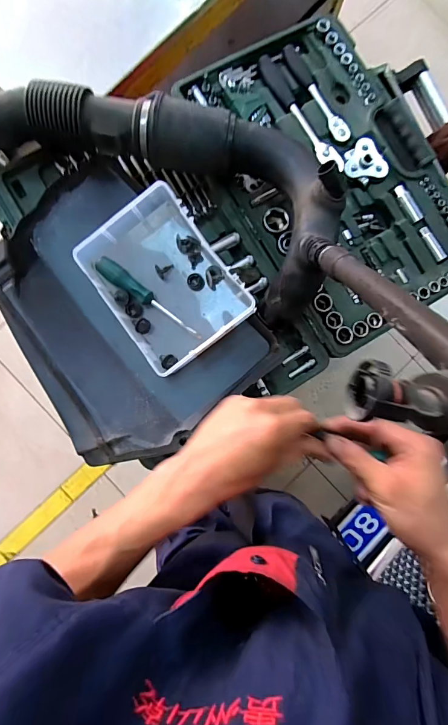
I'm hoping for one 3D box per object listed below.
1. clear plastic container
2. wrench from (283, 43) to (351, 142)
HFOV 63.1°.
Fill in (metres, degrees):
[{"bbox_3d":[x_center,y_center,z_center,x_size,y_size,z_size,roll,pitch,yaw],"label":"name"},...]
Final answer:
[{"bbox_3d":[-0.085,-0.117,0.530,0.163,0.080,0.225,-36,87,-2],"label":"clear plastic container"},{"bbox_3d":[0.159,-0.463,0.627,0.033,0.019,0.190,-31,87,-2],"label":"wrench"}]

